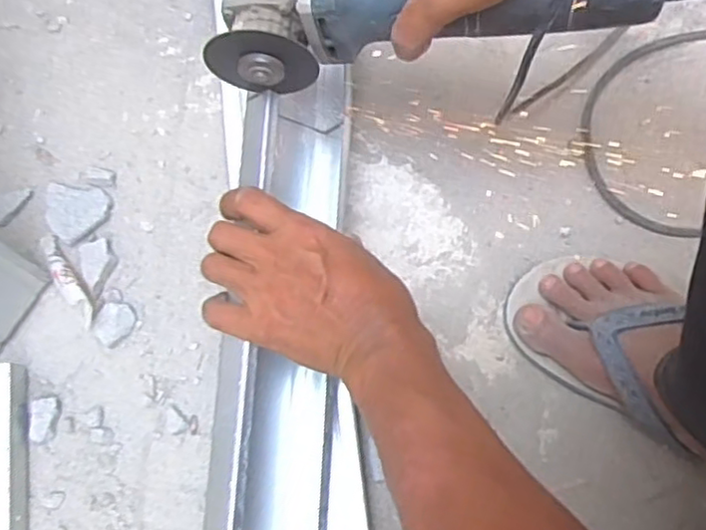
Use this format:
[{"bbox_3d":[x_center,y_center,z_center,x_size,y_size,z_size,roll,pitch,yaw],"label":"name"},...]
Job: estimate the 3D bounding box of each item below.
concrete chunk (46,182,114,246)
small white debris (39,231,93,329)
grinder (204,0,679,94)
[{"bbox_3d":[-0.225,-0.047,0.537,0.049,0.008,0.048,40,77,9],"label":"concrete chunk"},{"bbox_3d":[-0.221,0.010,0.514,0.017,0.020,0.089,-36,63,-11],"label":"small white debris"},{"bbox_3d":[0.062,-0.158,0.408,0.304,0.072,0.074,0,74,11],"label":"grinder"}]

